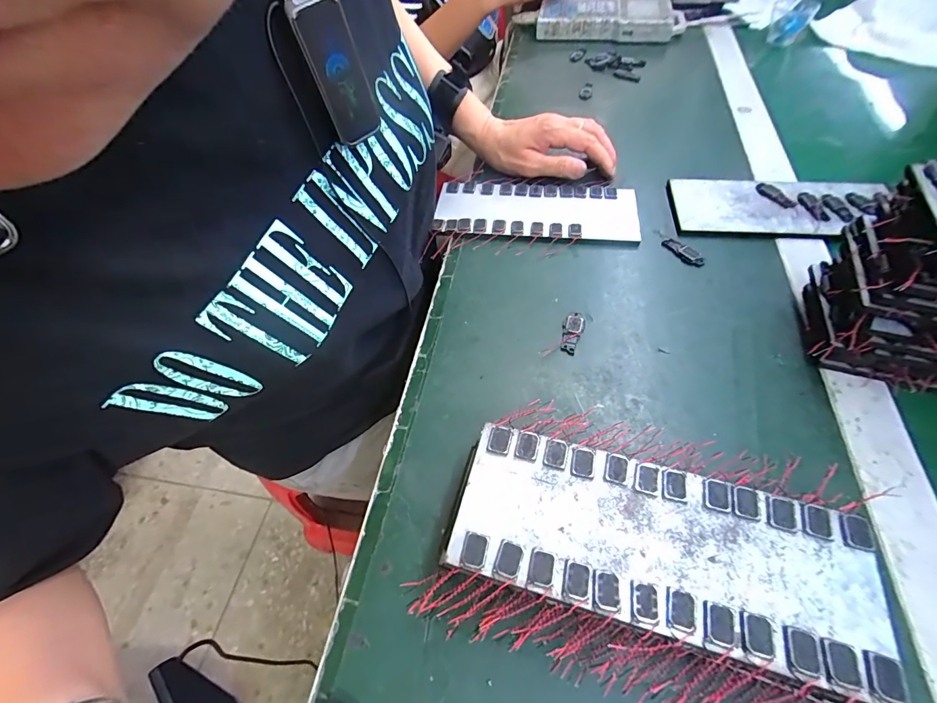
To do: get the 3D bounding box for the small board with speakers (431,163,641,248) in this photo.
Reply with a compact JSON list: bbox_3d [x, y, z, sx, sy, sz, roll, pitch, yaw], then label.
[{"bbox_3d":[0.068,-0.148,0.419,0.194,0.019,0.089,5,56,6],"label":"small board with speakers"}]

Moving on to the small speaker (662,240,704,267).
[{"bbox_3d":[0.197,-0.091,0.381,0.012,0.007,0.044,-27,57,-15],"label":"small speaker"}]

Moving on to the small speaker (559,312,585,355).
[{"bbox_3d":[0.084,-0.015,0.334,0.017,0.004,0.039,10,56,11],"label":"small speaker"}]

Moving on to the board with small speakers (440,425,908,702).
[{"bbox_3d":[0.093,0.095,0.210,0.199,0.005,0.080,13,57,13],"label":"board with small speakers"}]

